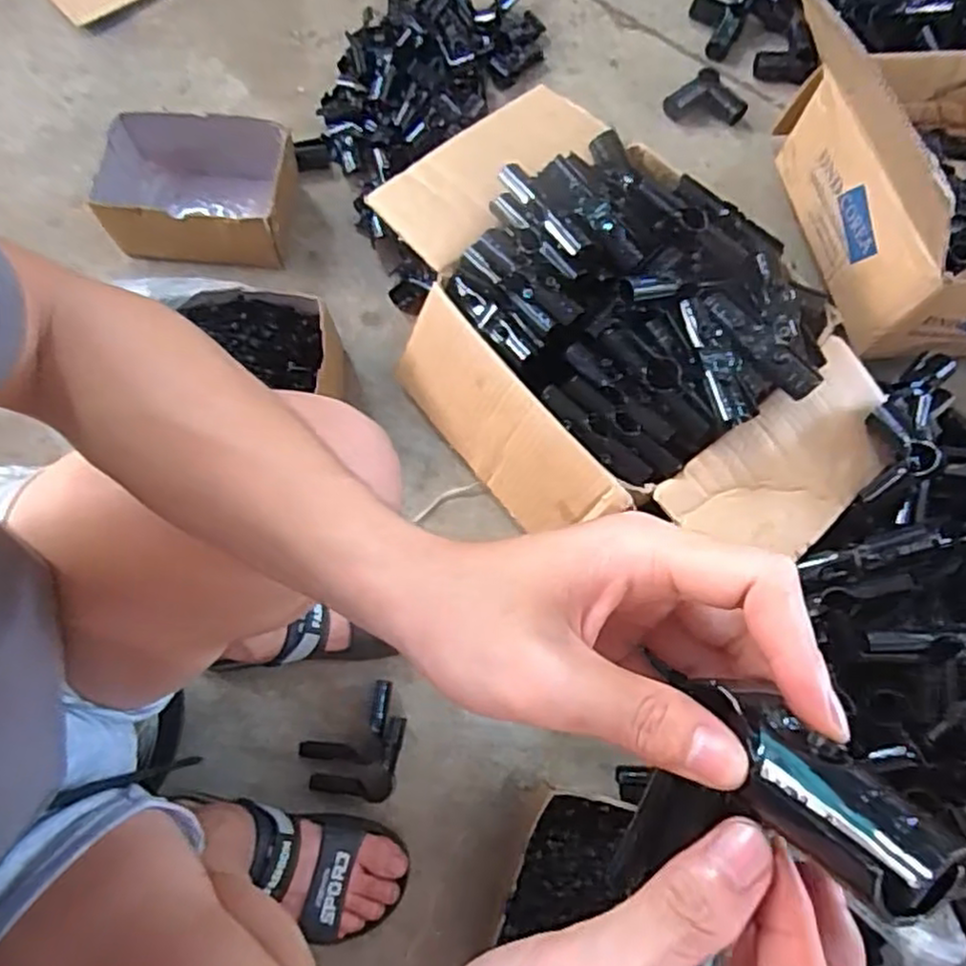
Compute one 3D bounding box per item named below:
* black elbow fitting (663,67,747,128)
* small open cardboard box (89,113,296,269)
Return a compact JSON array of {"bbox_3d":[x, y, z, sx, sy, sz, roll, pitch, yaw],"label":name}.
[{"bbox_3d":[0.299,-0.509,0.961,0.073,0.030,0.087,-31,75,-10],"label":"black elbow fitting"},{"bbox_3d":[-0.340,-0.347,0.858,0.209,0.103,0.148,3,72,0],"label":"small open cardboard box"}]

